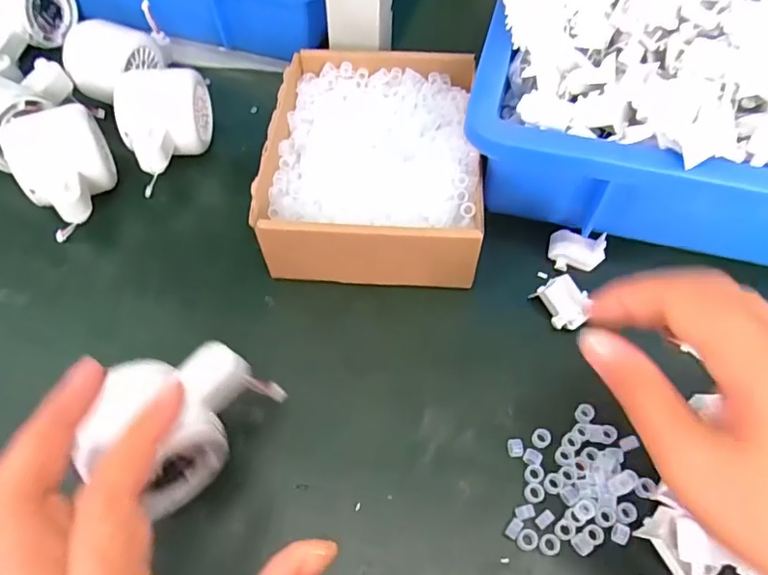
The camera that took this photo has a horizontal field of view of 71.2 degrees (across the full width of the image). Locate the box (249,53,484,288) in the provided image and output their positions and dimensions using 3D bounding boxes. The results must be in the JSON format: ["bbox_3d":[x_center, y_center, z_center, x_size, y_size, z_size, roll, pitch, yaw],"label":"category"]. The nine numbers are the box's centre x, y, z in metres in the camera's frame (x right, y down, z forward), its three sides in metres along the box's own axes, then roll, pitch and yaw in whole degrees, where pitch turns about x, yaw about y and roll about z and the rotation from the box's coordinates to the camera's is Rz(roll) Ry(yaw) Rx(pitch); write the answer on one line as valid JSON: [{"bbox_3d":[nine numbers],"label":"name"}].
[{"bbox_3d":[-0.006,-0.084,0.361,0.134,0.049,0.180,1,57,1],"label":"box"}]

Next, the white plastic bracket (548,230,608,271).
[{"bbox_3d":[0.124,-0.023,0.343,0.034,0.012,0.024,9,57,6],"label":"white plastic bracket"}]

